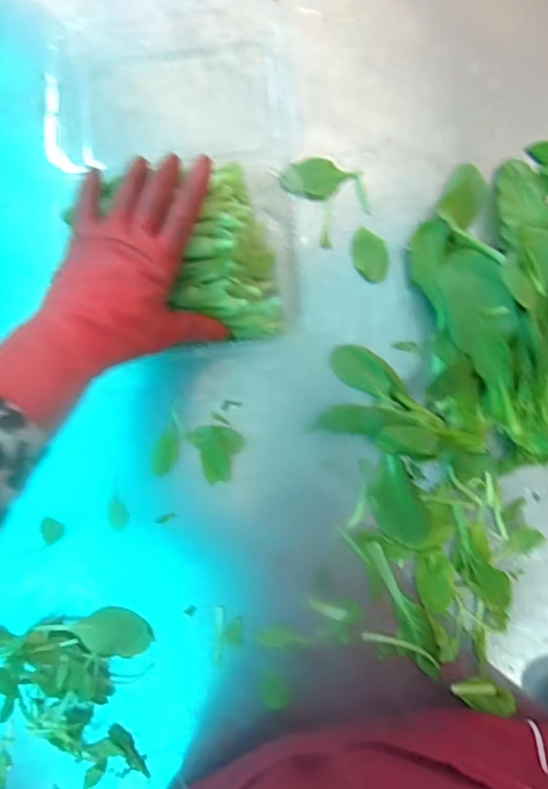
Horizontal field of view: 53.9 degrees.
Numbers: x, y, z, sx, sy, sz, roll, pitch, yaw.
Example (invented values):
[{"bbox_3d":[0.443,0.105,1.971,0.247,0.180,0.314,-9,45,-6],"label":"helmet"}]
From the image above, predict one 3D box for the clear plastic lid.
[{"bbox_3d":[-0.094,-0.271,0.493,0.236,0.014,0.121,1,89,3],"label":"clear plastic lid"}]

